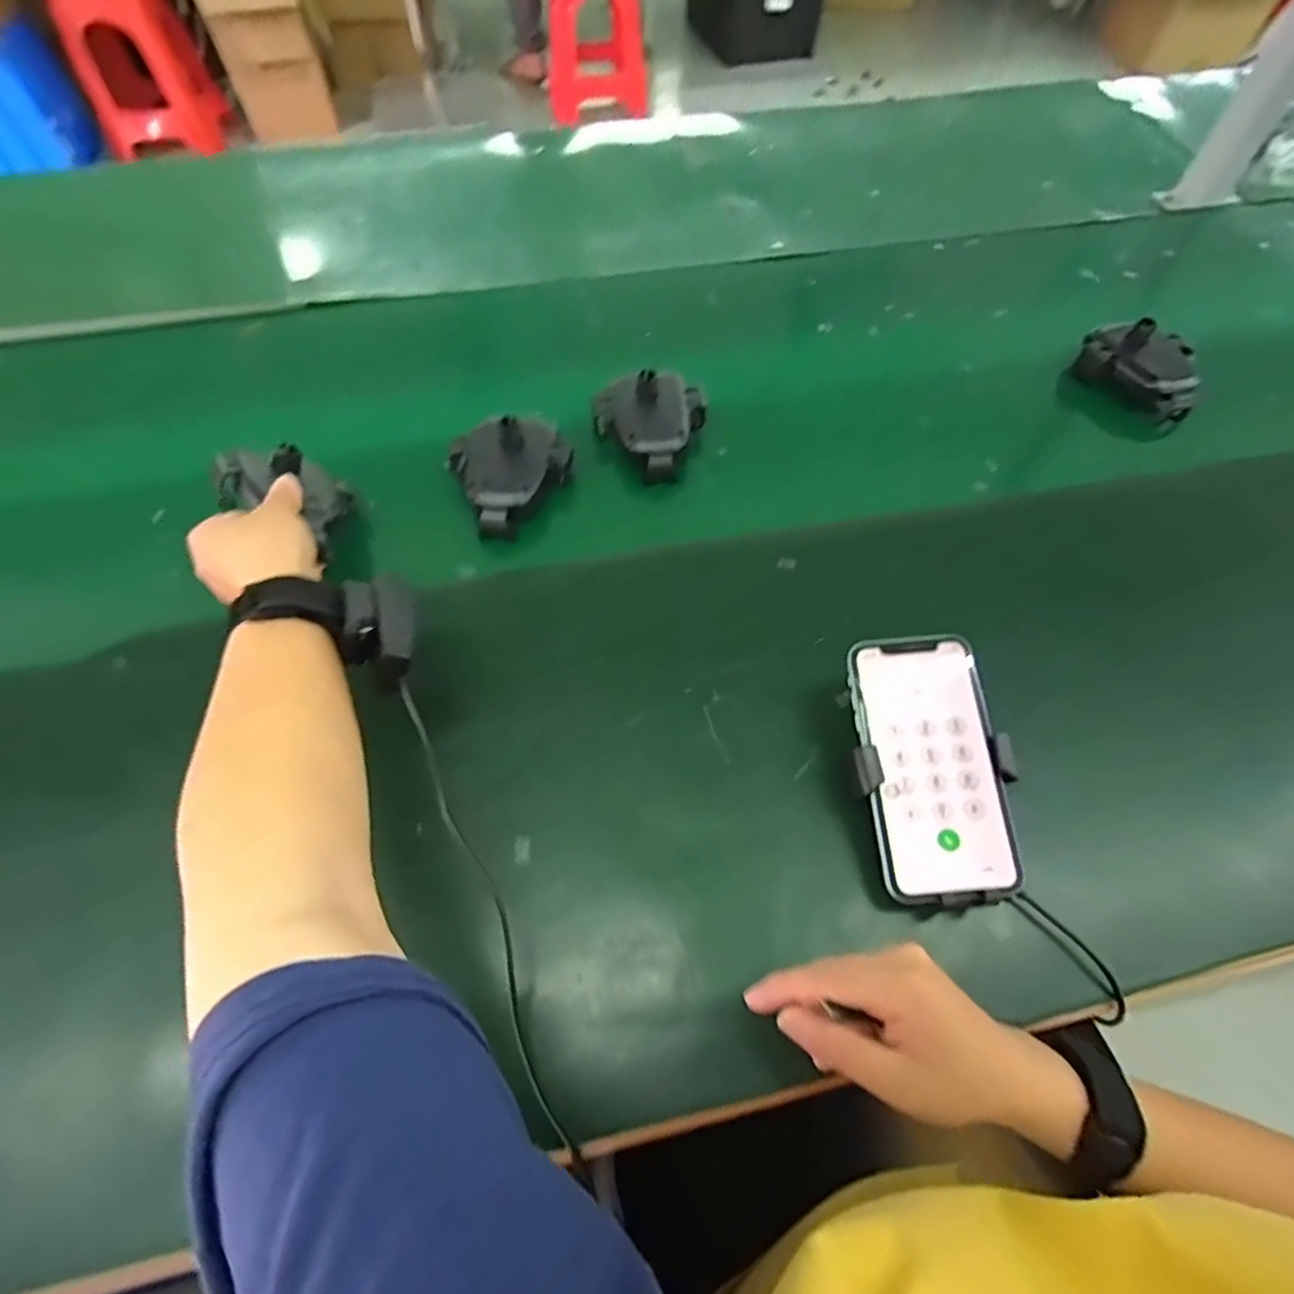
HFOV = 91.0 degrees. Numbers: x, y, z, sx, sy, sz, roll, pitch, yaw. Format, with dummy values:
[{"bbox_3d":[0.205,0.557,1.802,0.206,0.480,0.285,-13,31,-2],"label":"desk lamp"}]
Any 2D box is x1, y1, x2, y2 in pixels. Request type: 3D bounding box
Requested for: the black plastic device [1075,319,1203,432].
[{"bbox_3d":[0.473,-0.268,0.609,0.112,0.051,0.069,39,68,18],"label":"black plastic device"}]

